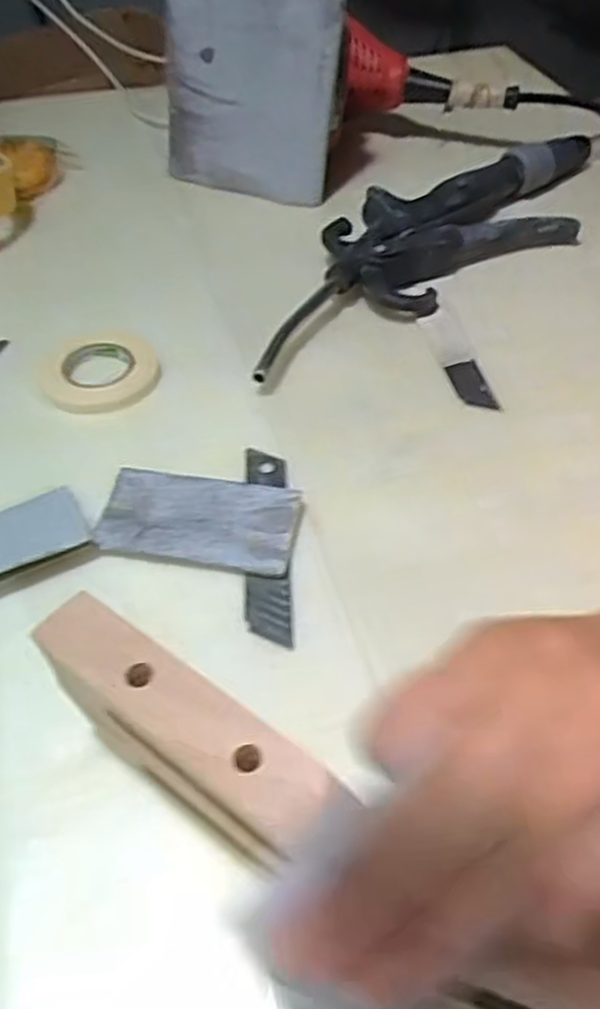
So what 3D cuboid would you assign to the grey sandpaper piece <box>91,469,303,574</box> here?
[{"bbox_3d":[-0.041,0.007,0.317,0.079,0.008,0.040,7,49,7],"label":"grey sandpaper piece"}]

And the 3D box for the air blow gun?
[{"bbox_3d":[0.080,-0.155,0.450,0.301,0.027,0.082,-30,54,-23],"label":"air blow gun"}]

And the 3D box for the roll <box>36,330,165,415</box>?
[{"bbox_3d":[-0.097,-0.065,0.381,0.055,0.010,0.054,0,48,0],"label":"roll"}]

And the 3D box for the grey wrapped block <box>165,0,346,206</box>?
[{"bbox_3d":[-0.030,-0.254,0.474,0.112,0.123,0.022,17,50,15],"label":"grey wrapped block"}]

